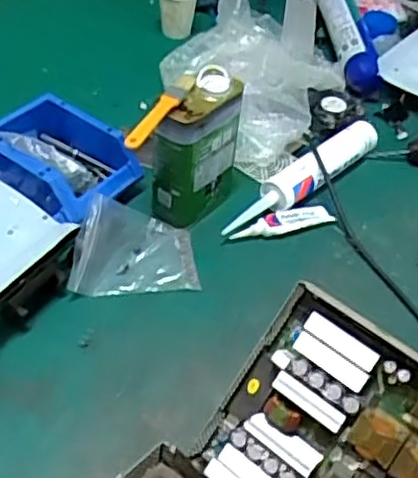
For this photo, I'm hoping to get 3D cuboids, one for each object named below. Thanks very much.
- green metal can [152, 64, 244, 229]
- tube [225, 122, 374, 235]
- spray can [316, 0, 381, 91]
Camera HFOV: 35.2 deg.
[{"bbox_3d":[-0.013,-0.114,0.840,0.065,0.173,0.115,27,49,18],"label":"green metal can"},{"bbox_3d":[0.137,-0.089,0.932,0.053,0.041,0.312,36,52,25],"label":"tube"},{"bbox_3d":[0.247,-0.391,1.191,0.069,0.077,0.319,1,46,-6],"label":"spray can"}]

